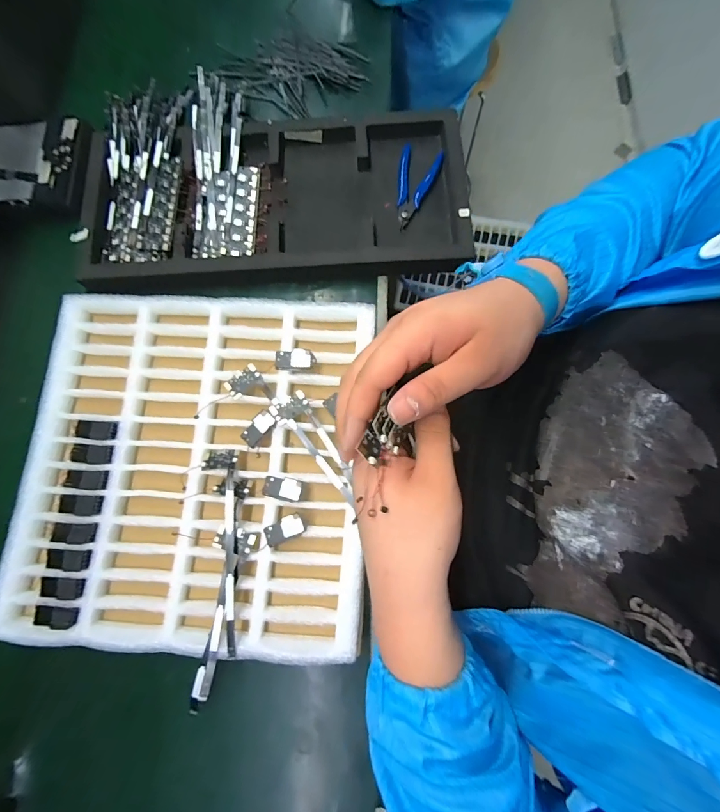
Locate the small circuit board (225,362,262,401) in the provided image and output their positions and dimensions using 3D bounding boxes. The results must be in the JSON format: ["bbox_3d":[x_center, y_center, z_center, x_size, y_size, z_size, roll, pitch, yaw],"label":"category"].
[{"bbox_3d":[-0.120,-0.025,0.367,0.036,0.011,0.024,-32,76,-10],"label":"small circuit board"}]

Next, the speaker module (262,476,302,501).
[{"bbox_3d":[-0.074,0.079,0.343,0.036,0.009,0.021,6,73,1],"label":"speaker module"}]

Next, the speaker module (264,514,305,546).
[{"bbox_3d":[-0.071,0.115,0.334,0.038,0.007,0.018,-21,75,-7],"label":"speaker module"}]

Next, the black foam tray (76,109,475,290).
[{"bbox_3d":[-0.105,-0.265,0.457,0.469,0.037,0.216,-3,73,-2],"label":"black foam tray"}]

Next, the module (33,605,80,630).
[{"bbox_3d":[-0.282,0.195,0.330,0.045,0.010,0.020,4,73,0],"label":"module"}]

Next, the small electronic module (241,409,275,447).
[{"bbox_3d":[-0.101,0.022,0.353,0.018,0.004,0.035,41,84,-3],"label":"small electronic module"}]

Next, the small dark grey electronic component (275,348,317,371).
[{"bbox_3d":[-0.066,-0.047,0.367,0.040,0.012,0.021,-1,73,-1],"label":"small dark grey electronic component"}]

